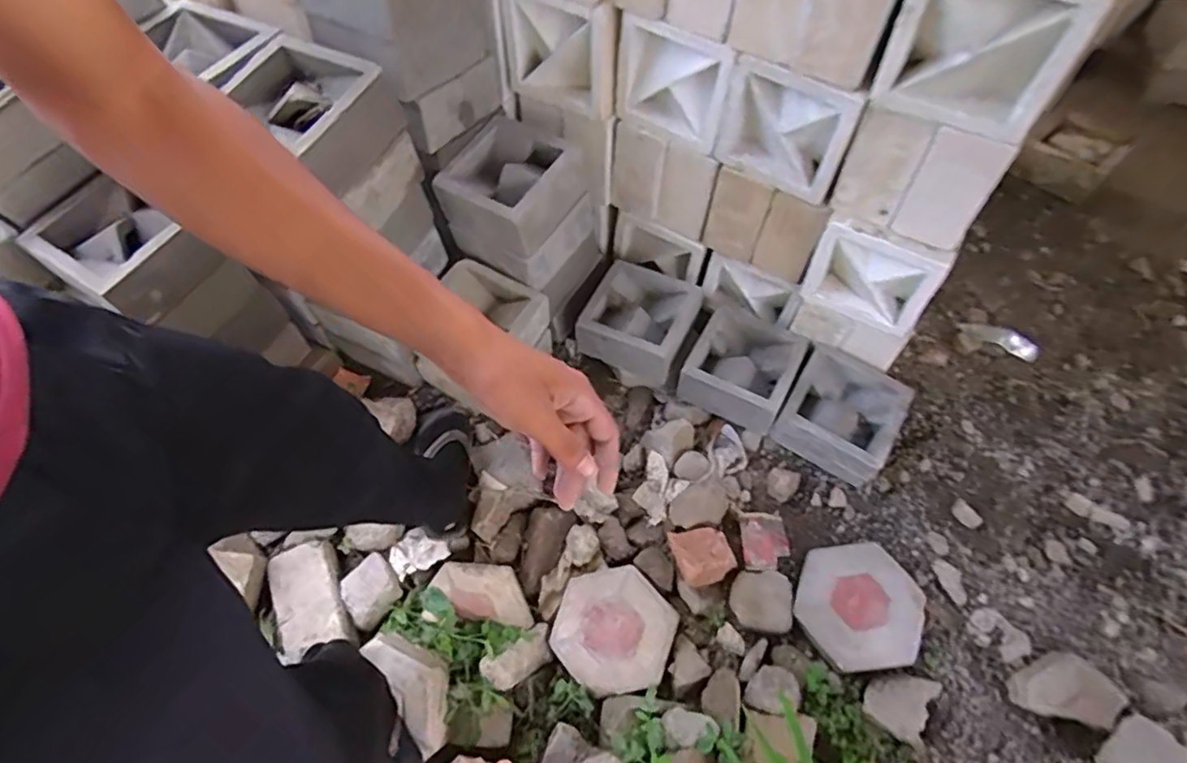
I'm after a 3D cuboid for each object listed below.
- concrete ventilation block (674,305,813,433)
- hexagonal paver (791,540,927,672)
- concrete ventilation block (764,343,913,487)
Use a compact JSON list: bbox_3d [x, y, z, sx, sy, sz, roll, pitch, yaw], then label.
[{"bbox_3d":[0.315,-0.026,1.337,0.206,0.116,0.218,26,64,15],"label":"concrete ventilation block"},{"bbox_3d":[0.465,0.392,1.102,0.207,0.063,0.217,21,60,12],"label":"hexagonal paver"},{"bbox_3d":[0.502,0.069,1.284,0.216,0.104,0.222,28,62,16],"label":"concrete ventilation block"}]

